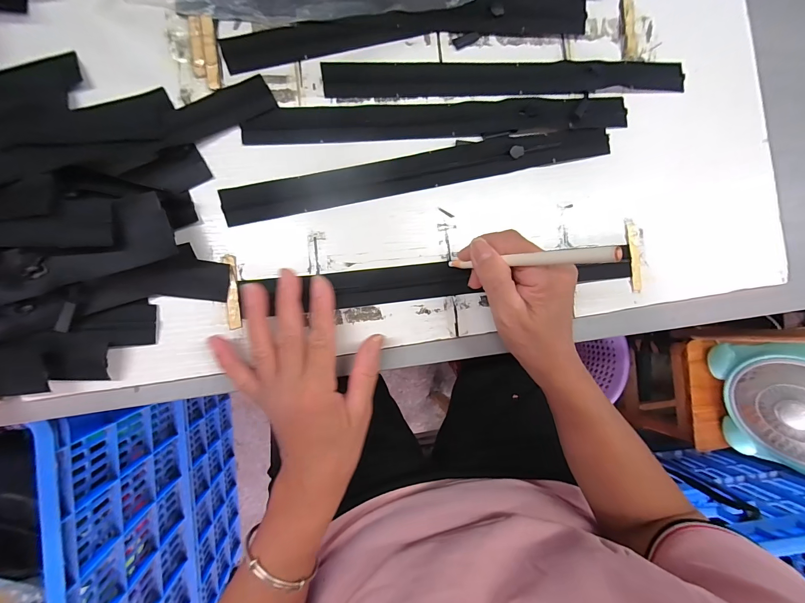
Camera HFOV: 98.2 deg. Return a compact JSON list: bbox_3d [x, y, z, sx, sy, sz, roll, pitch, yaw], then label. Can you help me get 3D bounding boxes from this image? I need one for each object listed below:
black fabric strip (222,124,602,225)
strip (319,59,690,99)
[{"bbox_3d":[0.025,-0.116,0.307,0.348,0.008,0.029,-13,99,-7],"label":"black fabric strip"},{"bbox_3d":[0.103,-0.207,0.322,0.343,0.009,0.033,-5,85,-7],"label":"strip"}]

